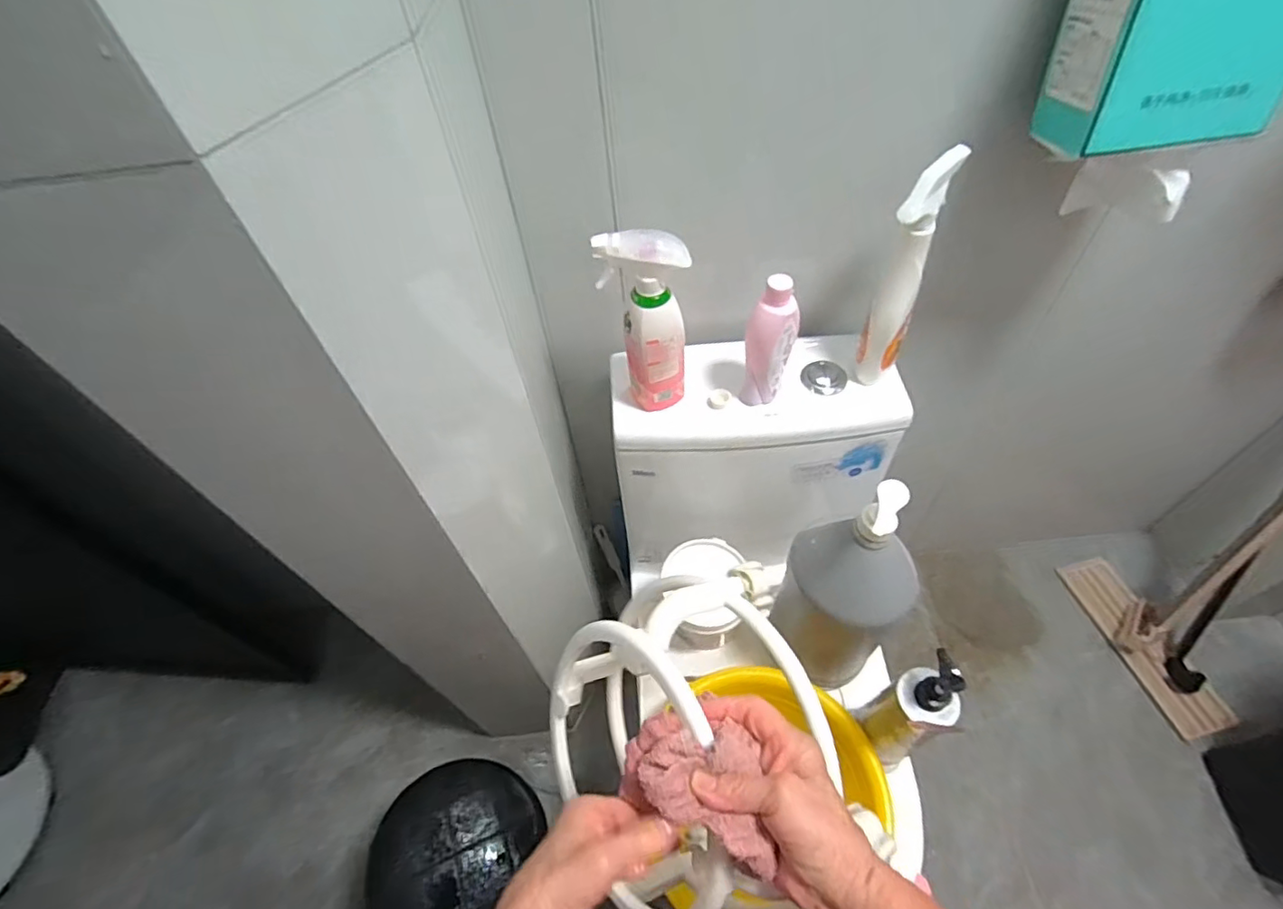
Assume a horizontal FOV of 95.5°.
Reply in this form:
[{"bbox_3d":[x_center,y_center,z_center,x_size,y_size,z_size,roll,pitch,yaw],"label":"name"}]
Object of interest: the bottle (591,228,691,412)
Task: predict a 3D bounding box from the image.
[{"bbox_3d":[0.007,-0.145,0.665,0.094,0.223,0.062,-2,53,3],"label":"bottle"}]

